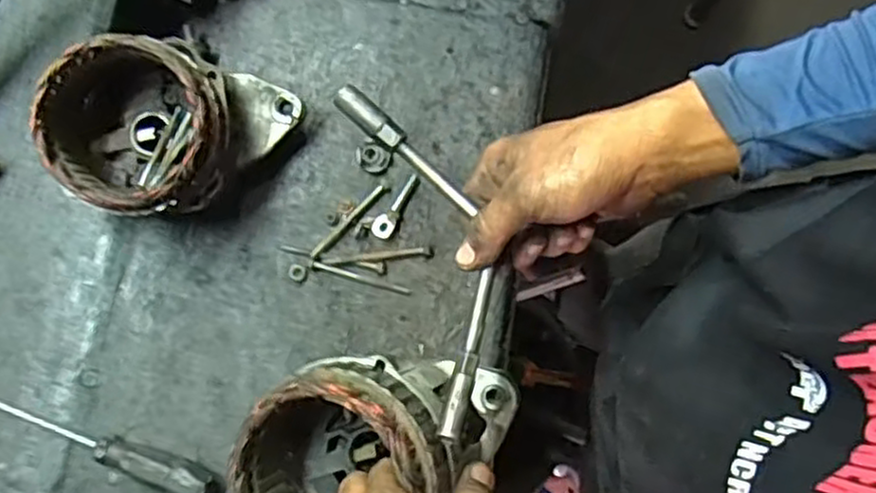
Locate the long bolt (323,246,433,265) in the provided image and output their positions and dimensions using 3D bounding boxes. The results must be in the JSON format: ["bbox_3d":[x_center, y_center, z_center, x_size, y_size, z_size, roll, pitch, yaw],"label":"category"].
[{"bbox_3d":[-0.044,0.006,0.552,0.078,0.006,0.008,-4,79,0],"label":"long bolt"}]

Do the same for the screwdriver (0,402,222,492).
[{"bbox_3d":[-0.256,0.135,0.521,0.218,0.024,0.022,17,80,4],"label":"screwdriver"}]

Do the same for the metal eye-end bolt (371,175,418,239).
[{"bbox_3d":[-0.031,-0.029,0.550,0.016,0.008,0.051,34,94,7],"label":"metal eye-end bolt"}]

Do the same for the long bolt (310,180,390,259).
[{"bbox_3d":[-0.065,-0.020,0.556,0.076,0.006,0.007,-43,81,-7],"label":"long bolt"}]

